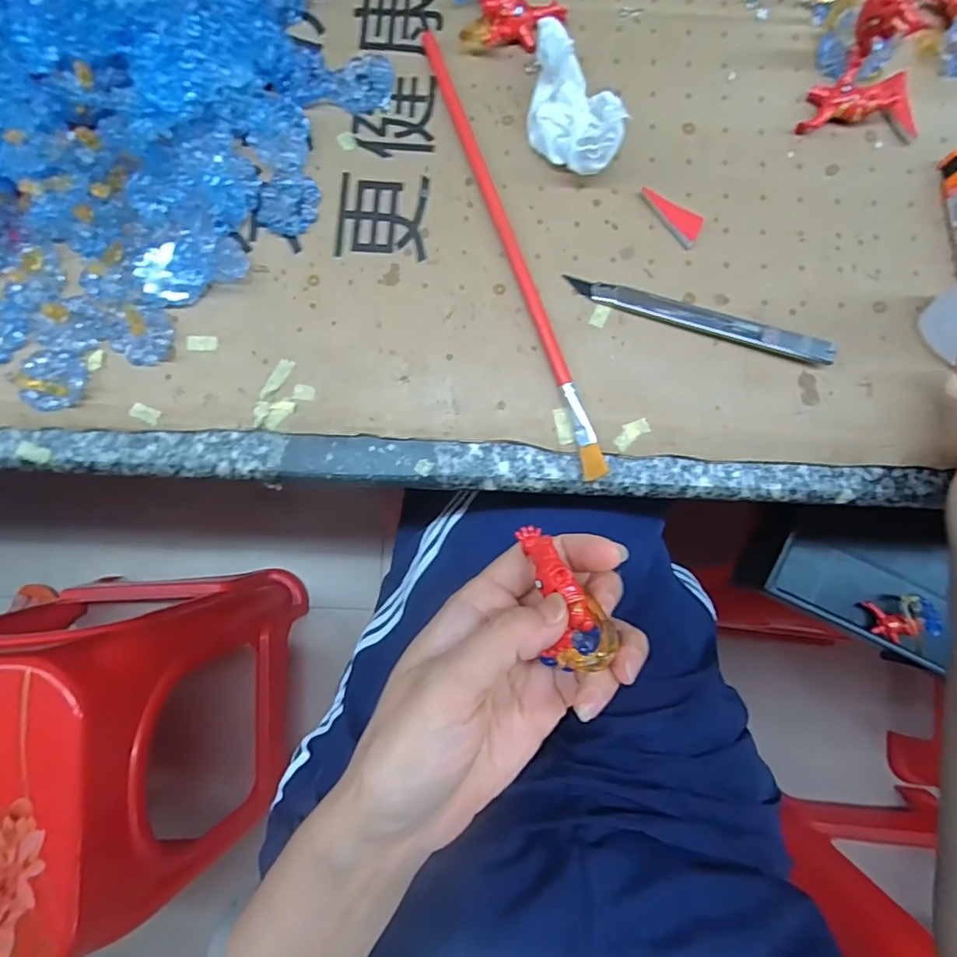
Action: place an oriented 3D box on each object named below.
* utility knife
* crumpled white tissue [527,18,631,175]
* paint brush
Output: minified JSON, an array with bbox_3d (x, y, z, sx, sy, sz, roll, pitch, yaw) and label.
[{"bbox_3d":[0.113,-0.083,0.284,0.135,0.013,0.012,19,83,2],"label":"utility knife"},{"bbox_3d":[0.050,-0.189,0.284,0.046,0.040,0.062,-1,83,0],"label":"crumpled white tissue"},{"bbox_3d":[0.017,-0.123,0.291,0.010,0.007,0.260,-19,83,-3],"label":"paint brush"}]

